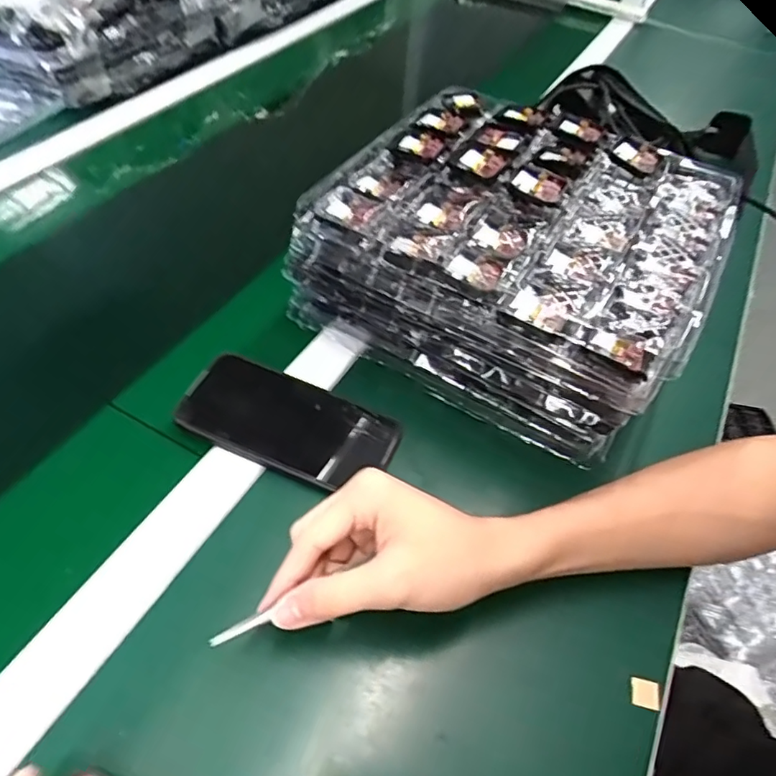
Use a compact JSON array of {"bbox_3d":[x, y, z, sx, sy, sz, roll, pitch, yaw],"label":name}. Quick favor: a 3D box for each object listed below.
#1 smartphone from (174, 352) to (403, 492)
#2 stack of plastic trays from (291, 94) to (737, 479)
[{"bbox_3d":[-0.076,0.025,0.433,0.160,0.009,0.077,21,51,11],"label":"smartphone"},{"bbox_3d":[0.107,-0.109,0.488,0.288,0.141,0.268,28,53,16],"label":"stack of plastic trays"}]

